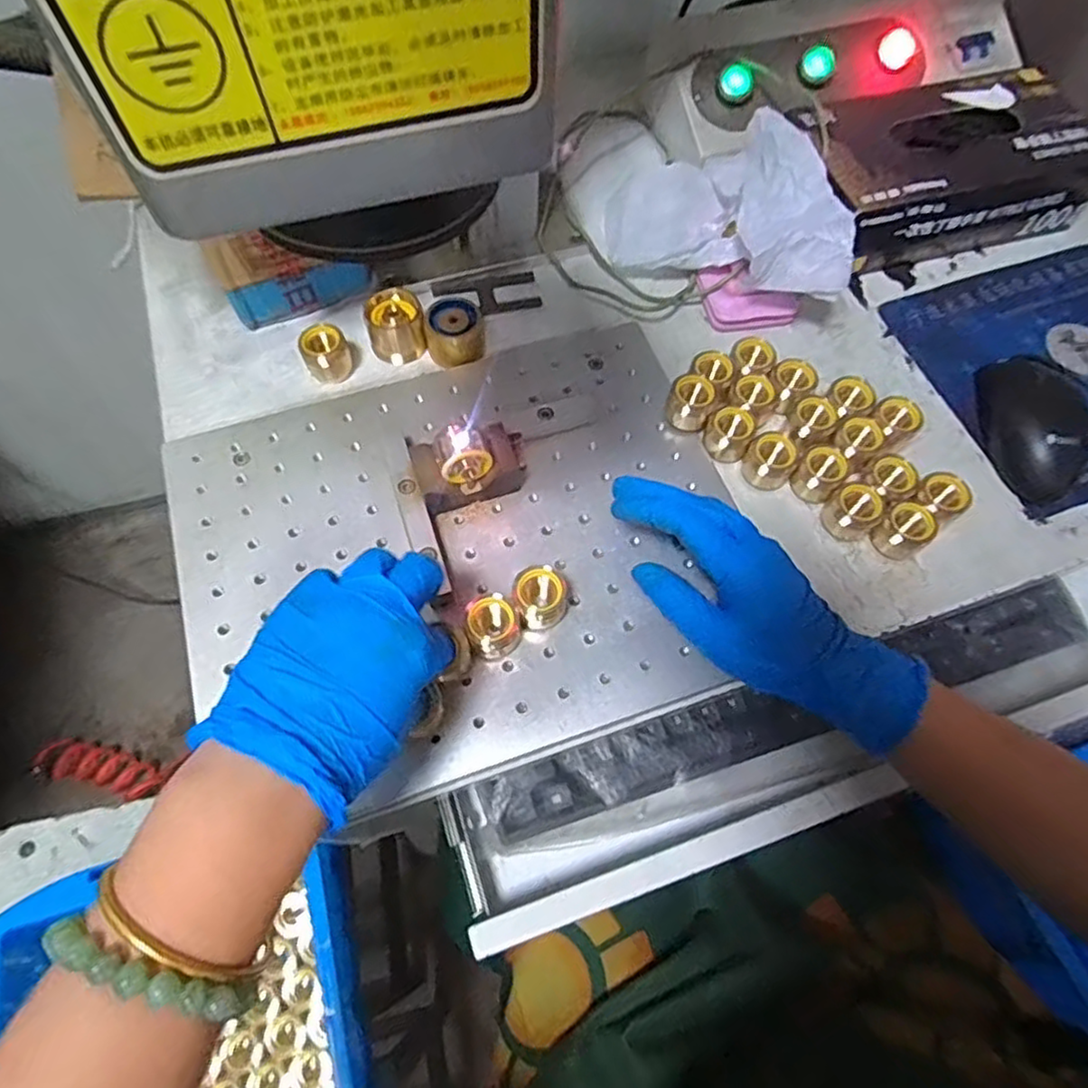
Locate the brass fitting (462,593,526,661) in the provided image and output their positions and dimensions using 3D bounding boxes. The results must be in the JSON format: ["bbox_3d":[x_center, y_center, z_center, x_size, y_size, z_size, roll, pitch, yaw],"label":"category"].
[{"bbox_3d":[-0.028,0.047,0.382,0.028,0.030,0.028,1,64,-3],"label":"brass fitting"}]

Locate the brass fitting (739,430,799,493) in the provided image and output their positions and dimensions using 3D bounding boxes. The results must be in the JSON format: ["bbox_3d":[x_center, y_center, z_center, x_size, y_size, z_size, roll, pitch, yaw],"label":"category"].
[{"bbox_3d":[0.149,-0.056,0.446,0.030,0.026,0.031,33,68,15],"label":"brass fitting"}]

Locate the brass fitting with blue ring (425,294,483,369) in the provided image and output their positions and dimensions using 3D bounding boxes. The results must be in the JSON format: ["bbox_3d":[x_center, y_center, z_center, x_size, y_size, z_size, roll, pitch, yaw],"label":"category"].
[{"bbox_3d":[-0.063,-0.151,0.481,0.038,0.026,0.039,1,64,-3],"label":"brass fitting with blue ring"}]

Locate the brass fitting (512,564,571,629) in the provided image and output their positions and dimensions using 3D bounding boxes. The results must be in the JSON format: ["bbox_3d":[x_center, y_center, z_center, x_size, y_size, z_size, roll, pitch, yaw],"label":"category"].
[{"bbox_3d":[0.000,0.029,0.389,0.034,0.032,0.030,-7,64,-4],"label":"brass fitting"}]

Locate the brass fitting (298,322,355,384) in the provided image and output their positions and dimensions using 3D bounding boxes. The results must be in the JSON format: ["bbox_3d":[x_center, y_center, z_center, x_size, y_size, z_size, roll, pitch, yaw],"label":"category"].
[{"bbox_3d":[-0.151,-0.132,0.471,0.031,0.031,0.027,-26,67,-13],"label":"brass fitting"}]

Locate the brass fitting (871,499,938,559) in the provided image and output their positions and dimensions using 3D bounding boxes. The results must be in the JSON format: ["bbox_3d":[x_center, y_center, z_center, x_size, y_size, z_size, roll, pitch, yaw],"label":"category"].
[{"bbox_3d":[0.226,-0.008,0.424,0.032,0.026,0.028,-36,69,-16],"label":"brass fitting"}]

